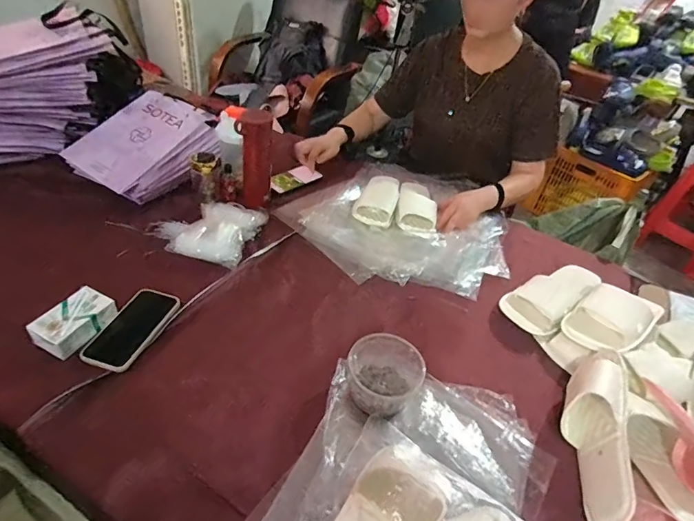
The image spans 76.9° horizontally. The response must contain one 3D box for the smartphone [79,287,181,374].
[{"bbox_3d":[-0.360,0.114,0.742,0.089,0.015,0.164,17,40,9],"label":"smartphone"}]

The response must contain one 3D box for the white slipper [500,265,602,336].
[{"bbox_3d":[0.423,0.067,0.898,0.231,0.044,0.111,-23,50,-33],"label":"white slipper"}]

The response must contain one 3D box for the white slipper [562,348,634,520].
[{"bbox_3d":[0.370,0.240,0.648,0.065,0.083,0.275,20,41,13],"label":"white slipper"}]

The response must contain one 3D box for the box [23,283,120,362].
[{"bbox_3d":[-0.447,0.098,0.718,0.070,0.038,0.116,22,41,14],"label":"box"}]

